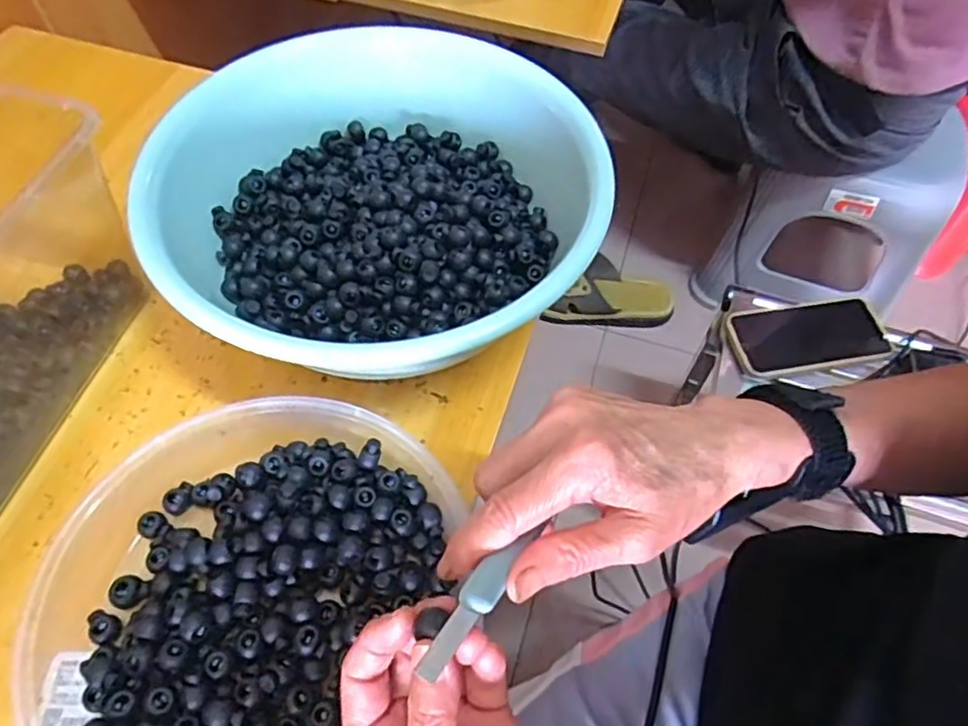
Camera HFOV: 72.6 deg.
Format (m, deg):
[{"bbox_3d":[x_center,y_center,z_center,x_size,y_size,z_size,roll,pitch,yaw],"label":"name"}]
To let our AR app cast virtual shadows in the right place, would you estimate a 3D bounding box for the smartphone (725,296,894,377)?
[{"bbox_3d":[0.347,-0.031,0.707,0.165,0.014,0.084,-8,59,-8],"label":"smartphone"}]

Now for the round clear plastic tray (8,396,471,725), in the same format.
[{"bbox_3d":[-0.133,0.123,0.355,0.212,0.038,0.225,18,59,8],"label":"round clear plastic tray"}]

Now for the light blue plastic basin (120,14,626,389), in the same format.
[{"bbox_3d":[-0.074,-0.103,0.466,0.266,0.091,0.287,1,59,-2],"label":"light blue plastic basin"}]

